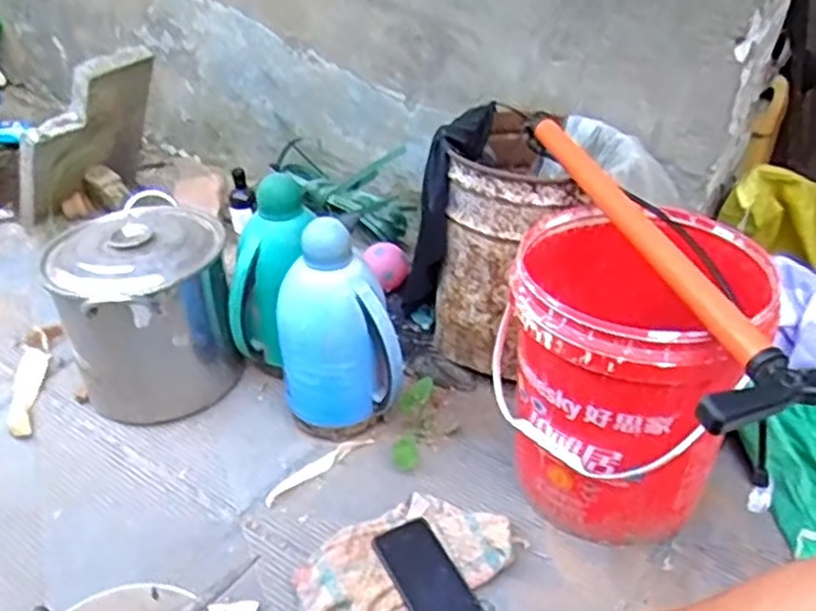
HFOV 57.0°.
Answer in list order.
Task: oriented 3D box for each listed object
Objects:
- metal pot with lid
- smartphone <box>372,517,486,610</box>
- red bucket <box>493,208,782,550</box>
[{"bbox_3d":[-0.411,0.002,1.181,0.246,0.277,0.263,0,35,0],"label":"metal pot with lid"},{"bbox_3d":[0.024,0.329,0.904,0.079,0.012,0.156,-21,44,-22],"label":"smartphone"},{"bbox_3d":[0.265,0.078,0.947,0.290,0.320,0.329,14,37,19],"label":"red bucket"}]

